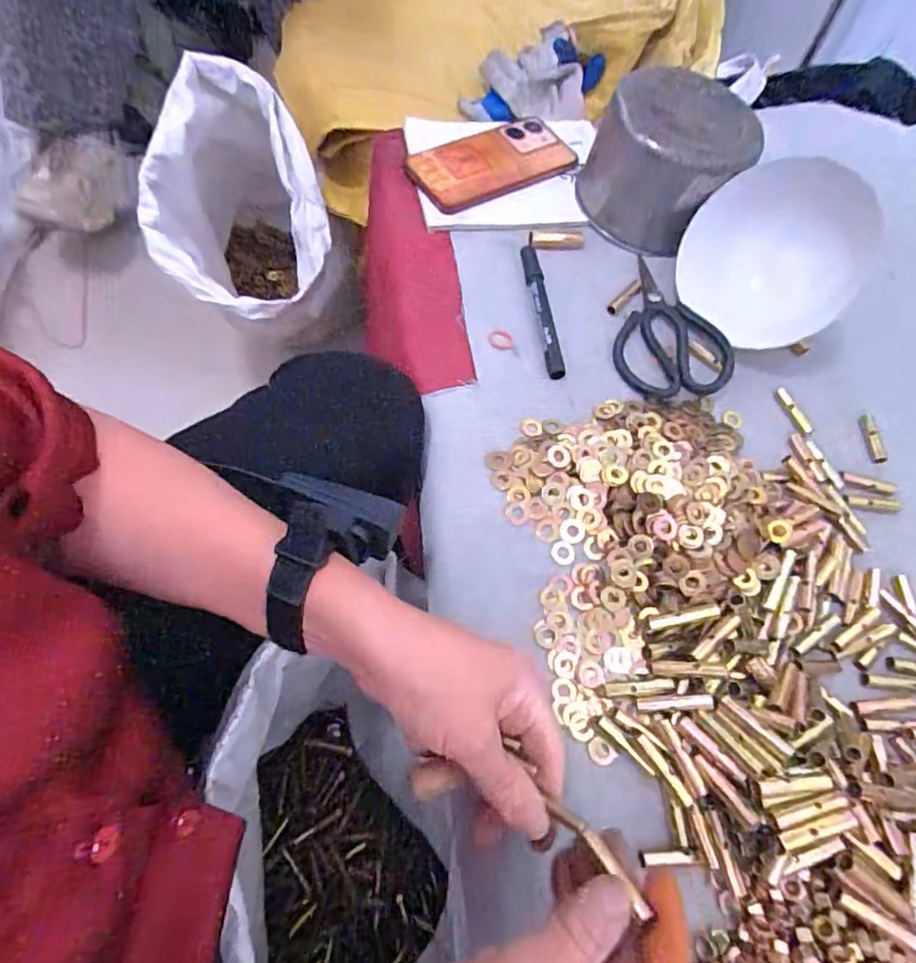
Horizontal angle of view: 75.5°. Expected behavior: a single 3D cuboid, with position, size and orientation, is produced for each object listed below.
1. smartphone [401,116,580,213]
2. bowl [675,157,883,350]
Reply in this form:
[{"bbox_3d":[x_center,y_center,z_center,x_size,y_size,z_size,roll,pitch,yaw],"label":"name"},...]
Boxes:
[{"bbox_3d":[0.034,-0.313,0.582,0.163,0.009,0.083,-27,80,-15],"label":"smartphone"},{"bbox_3d":[0.261,-0.187,0.489,0.138,0.107,0.089,28,65,11],"label":"bowl"}]

